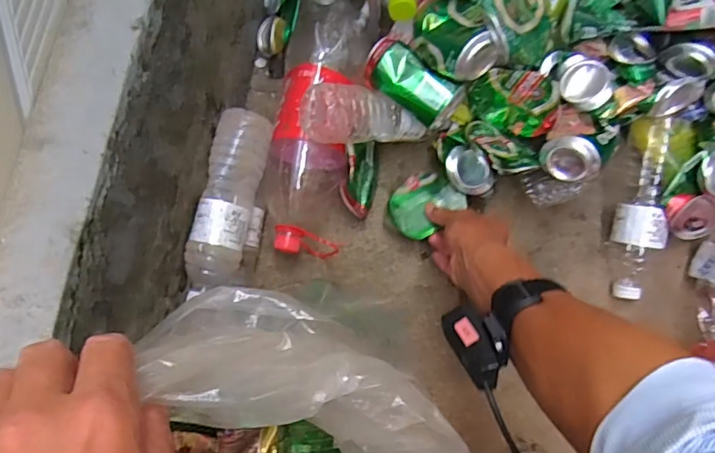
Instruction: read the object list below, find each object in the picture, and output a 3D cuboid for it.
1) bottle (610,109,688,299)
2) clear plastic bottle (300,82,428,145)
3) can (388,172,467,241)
[{"bbox_3d":[0.354,-0.022,0.643,0.062,0.058,0.227,13,94,2],"label":"bottle"},{"bbox_3d":[0.014,-0.120,0.605,0.154,0.060,0.053,3,75,-33],"label":"clear plastic bottle"},{"bbox_3d":[0.081,-0.024,0.662,0.088,0.026,0.073,-40,63,-13],"label":"can"}]

